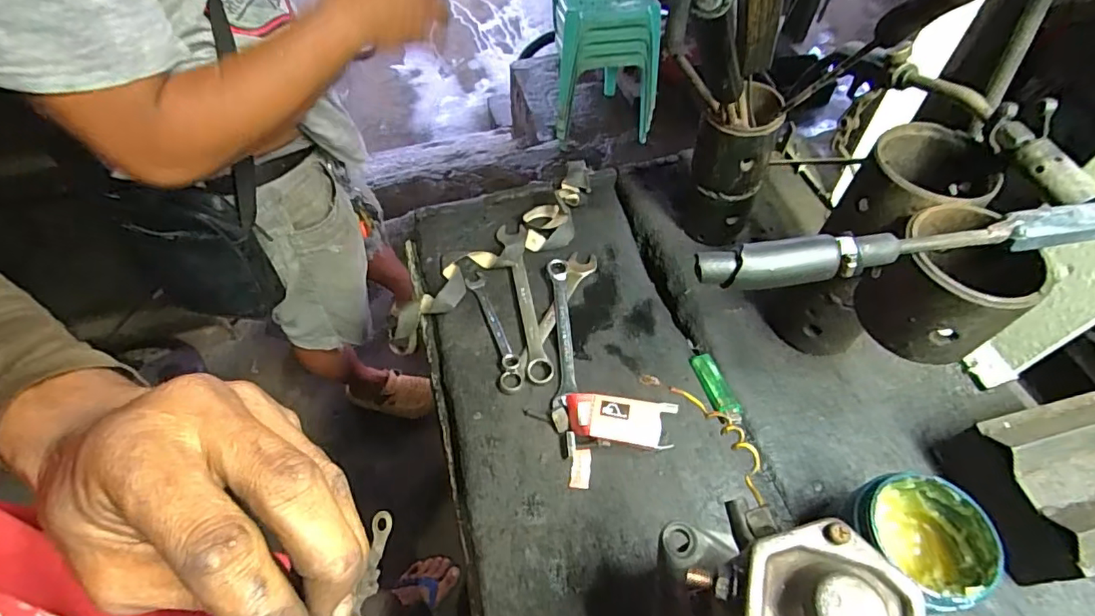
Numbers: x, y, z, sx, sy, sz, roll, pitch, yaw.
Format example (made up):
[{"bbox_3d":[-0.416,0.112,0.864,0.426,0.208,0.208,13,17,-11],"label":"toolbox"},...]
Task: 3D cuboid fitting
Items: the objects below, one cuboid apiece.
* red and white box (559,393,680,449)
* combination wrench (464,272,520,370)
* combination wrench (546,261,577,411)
[{"bbox_3d":[0.066,0.112,0.506,0.105,0.044,0.045,8,55,6],"label":"red and white box"},{"bbox_3d":[-0.064,0.012,0.601,0.023,0.014,0.145,-18,57,-12],"label":"combination wrench"},{"bbox_3d":[0.015,0.024,0.584,0.024,0.015,0.192,-2,55,-1],"label":"combination wrench"}]

